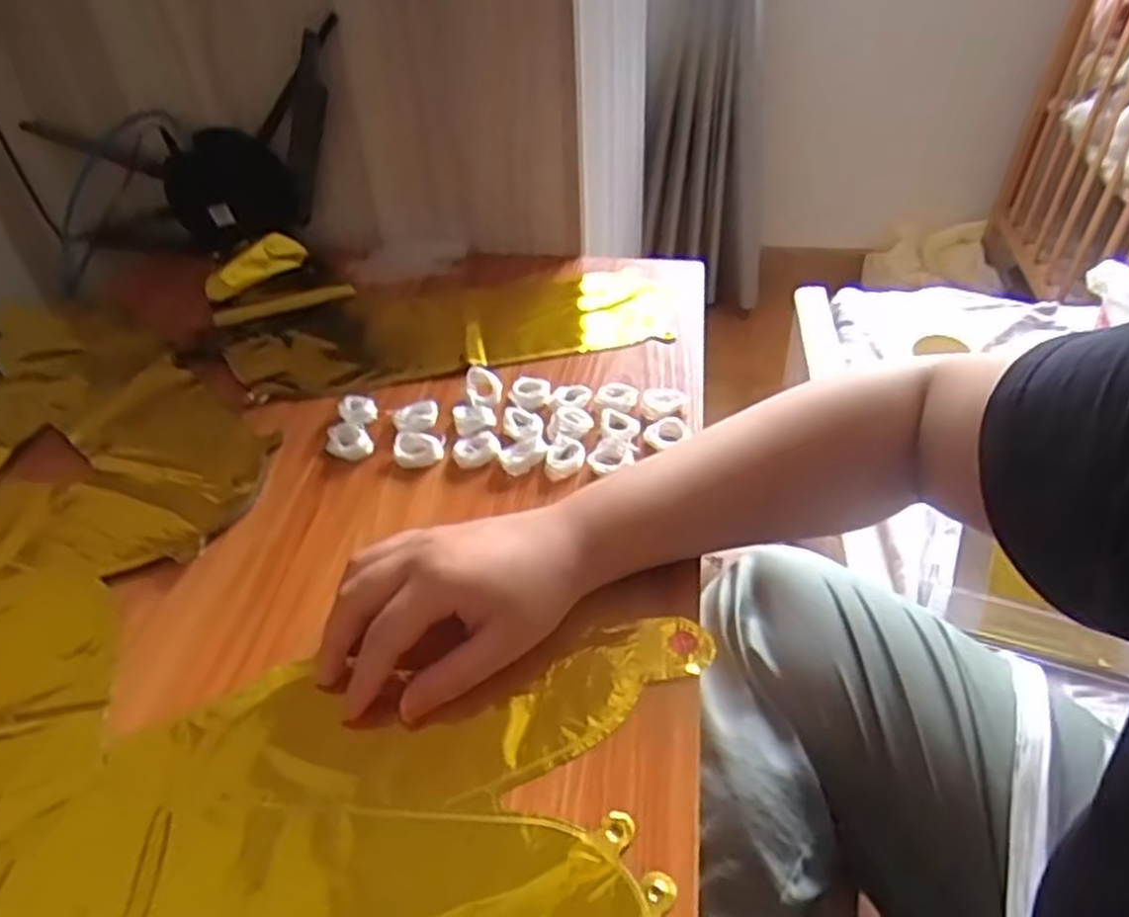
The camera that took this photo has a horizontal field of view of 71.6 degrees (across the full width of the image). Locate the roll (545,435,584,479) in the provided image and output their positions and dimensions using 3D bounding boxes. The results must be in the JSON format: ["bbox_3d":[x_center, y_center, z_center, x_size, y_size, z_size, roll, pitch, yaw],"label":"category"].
[{"bbox_3d":[0.001,-0.001,0.519,0.025,0.010,0.032,4,41,7],"label":"roll"}]

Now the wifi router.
[{"bbox_3d":[-0.321,-0.275,0.715,0.331,0.169,0.043,-16,38,18],"label":"wifi router"}]

